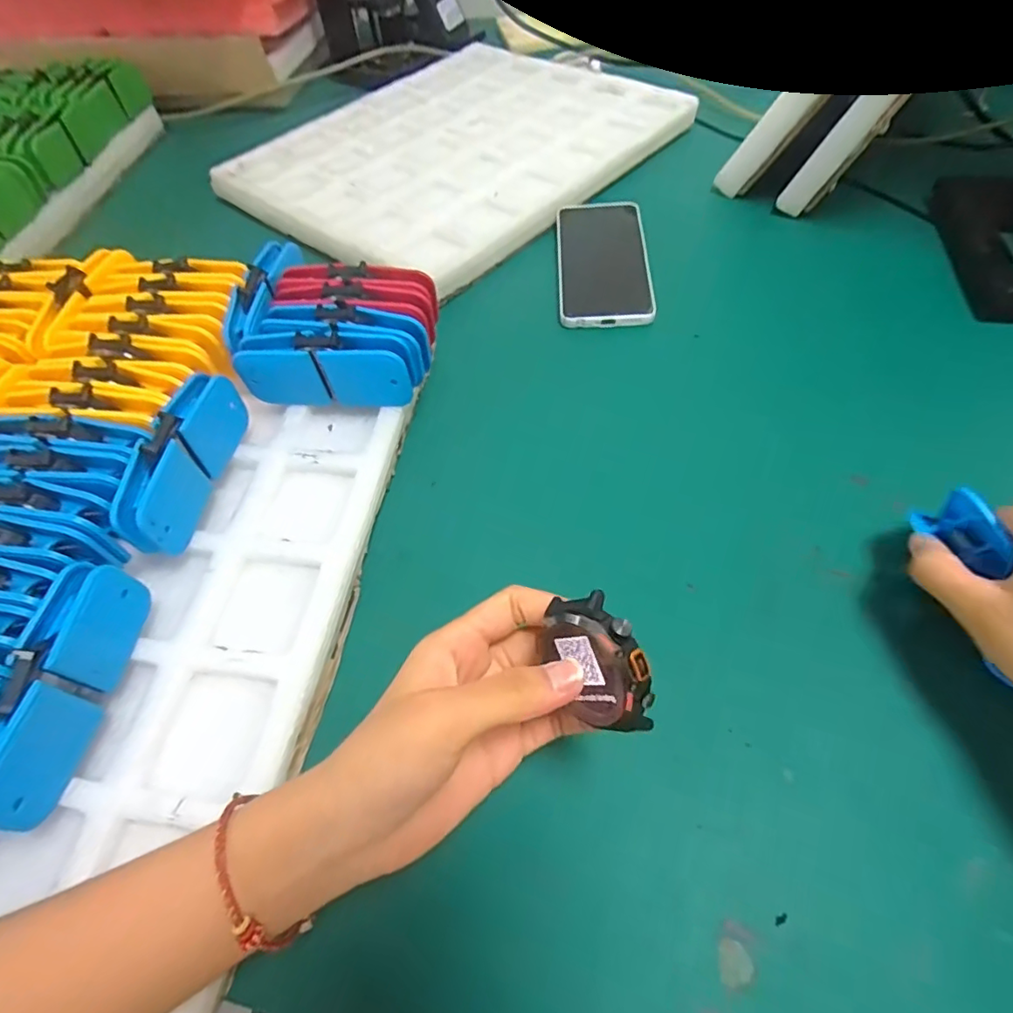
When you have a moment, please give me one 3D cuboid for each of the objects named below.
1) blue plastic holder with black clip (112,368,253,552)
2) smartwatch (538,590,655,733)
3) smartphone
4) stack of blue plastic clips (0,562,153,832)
[{"bbox_3d":[-0.194,-0.028,0.337,0.020,0.052,0.117,2,57,6],"label":"blue plastic holder with black clip"},{"bbox_3d":[0.032,0.059,0.210,0.011,0.041,0.049,-1,76,-44],"label":"smartwatch"},{"bbox_3d":[0.086,-0.225,0.501,0.080,0.008,0.165,-1,56,4],"label":"smartphone"},{"bbox_3d":[-0.211,0.086,0.262,0.021,0.052,0.112,4,57,7],"label":"stack of blue plastic clips"}]

